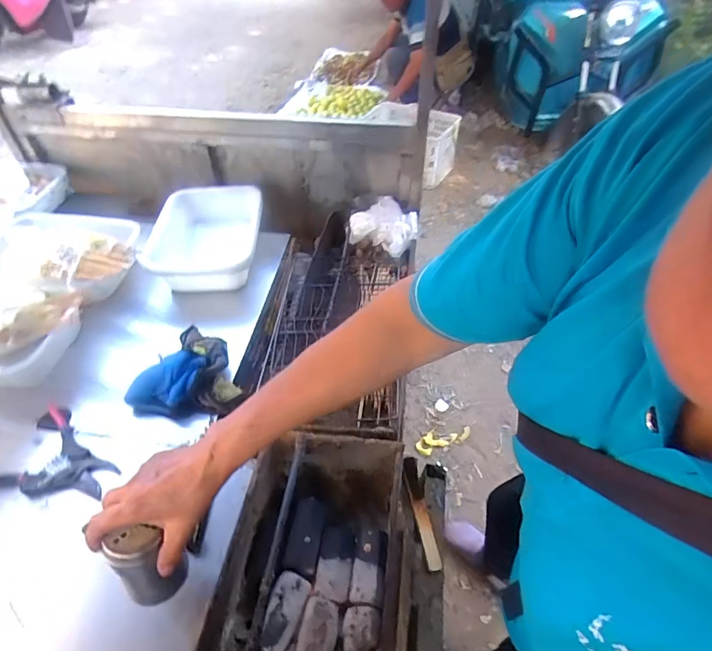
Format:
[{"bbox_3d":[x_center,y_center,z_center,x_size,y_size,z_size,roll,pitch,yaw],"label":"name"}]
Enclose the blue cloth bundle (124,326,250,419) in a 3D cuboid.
[{"bbox_3d":[-0.266,0.080,0.725,0.159,0.078,0.160,1,48,-1],"label":"blue cloth bundle"}]

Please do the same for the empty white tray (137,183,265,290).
[{"bbox_3d":[-0.312,-0.180,0.937,0.200,0.087,0.275,0,48,-1],"label":"empty white tray"}]

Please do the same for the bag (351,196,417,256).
[{"bbox_3d":[0.064,-0.226,1.009,0.152,0.065,0.121,17,50,14],"label":"bag"}]

